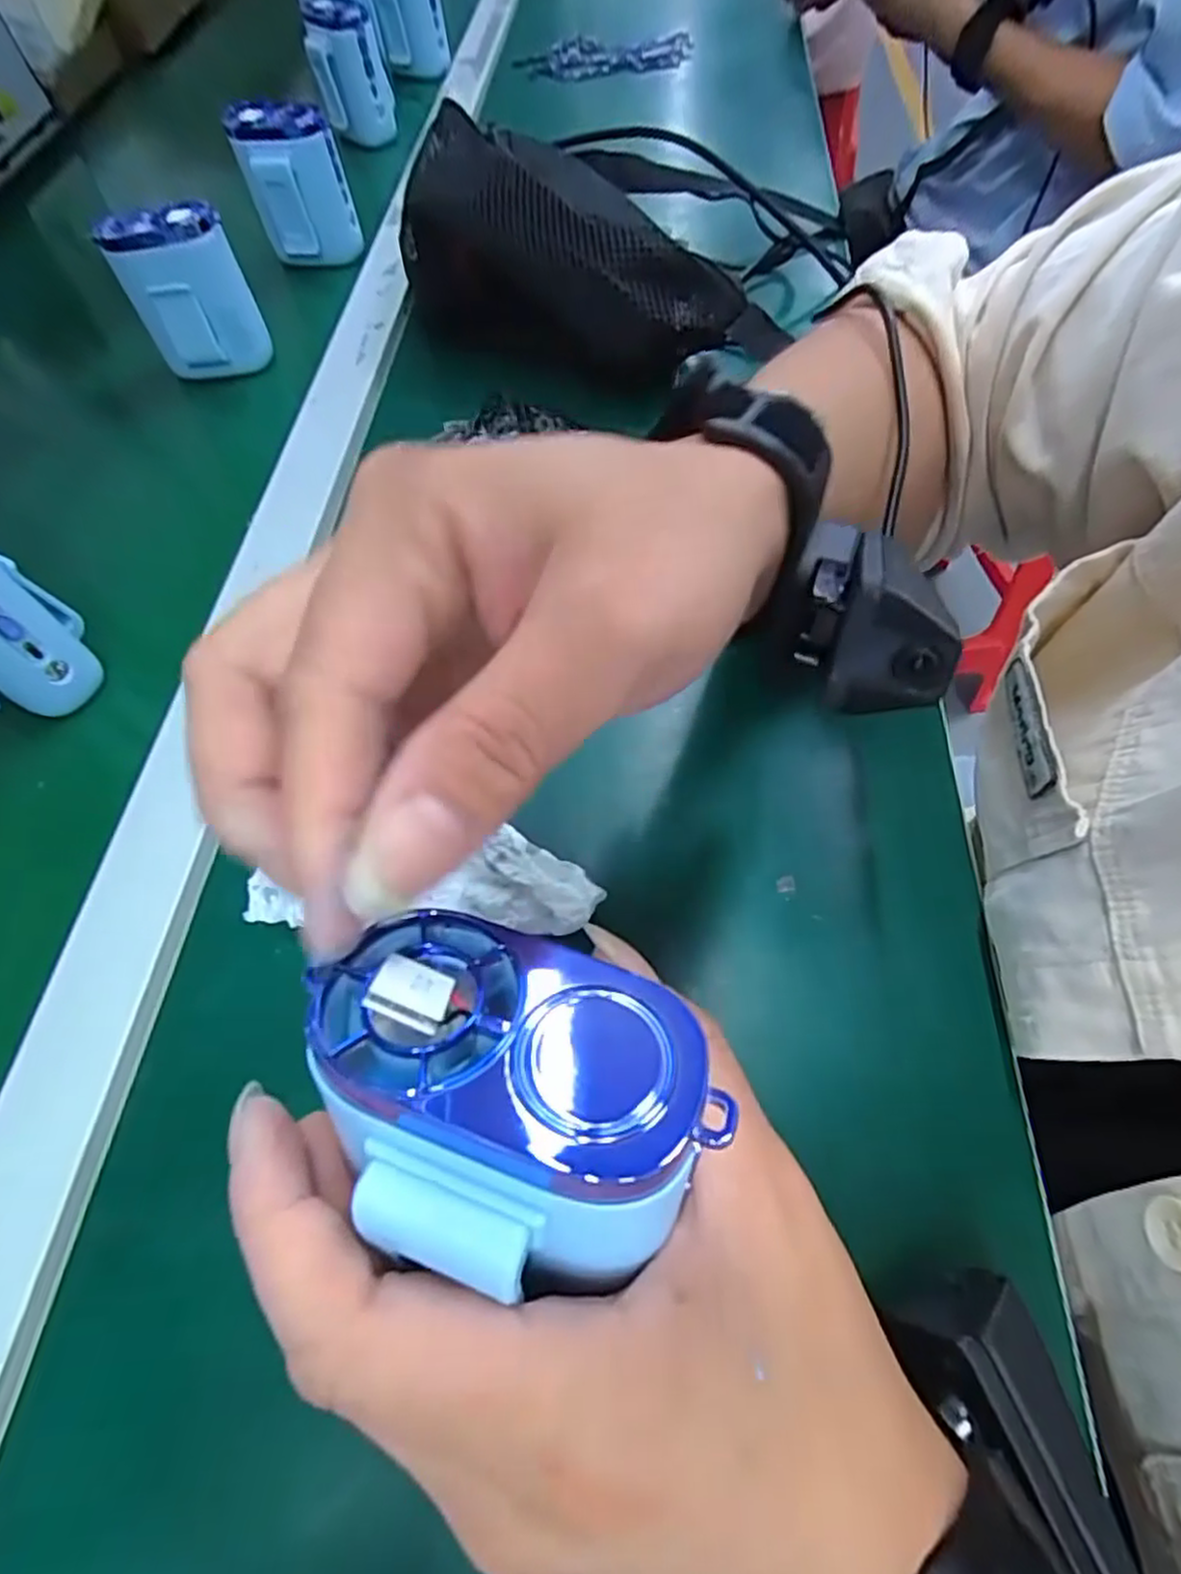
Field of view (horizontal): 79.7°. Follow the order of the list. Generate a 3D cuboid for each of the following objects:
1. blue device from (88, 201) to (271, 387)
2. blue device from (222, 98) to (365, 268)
[{"bbox_3d":[-0.245,-0.301,0.431,0.067,0.076,0.037,-20,61,-7],"label":"blue device"},{"bbox_3d":[-0.207,-0.429,0.500,0.066,0.080,0.038,-16,61,-5],"label":"blue device"}]

